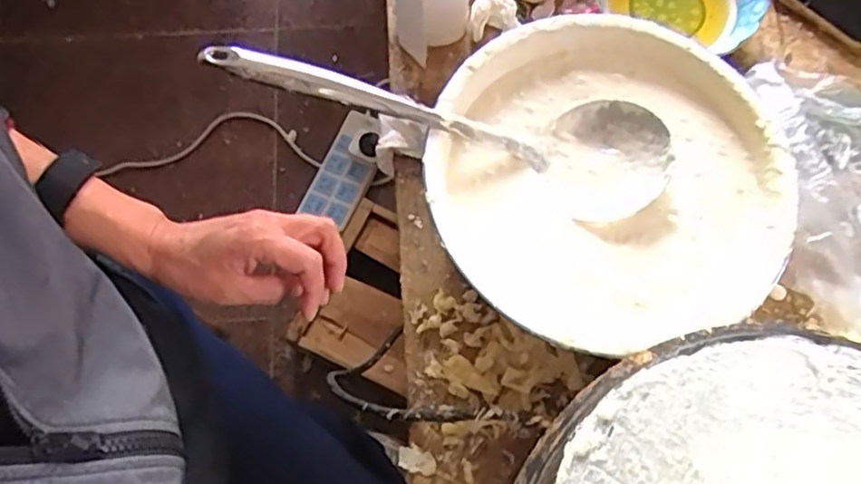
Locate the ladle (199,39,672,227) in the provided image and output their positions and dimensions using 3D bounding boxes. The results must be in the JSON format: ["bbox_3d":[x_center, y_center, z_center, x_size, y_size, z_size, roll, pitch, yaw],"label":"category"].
[{"bbox_3d":[0.012,-0.103,0.525,0.361,0.053,0.103,15,70,-10],"label":"ladle"}]

